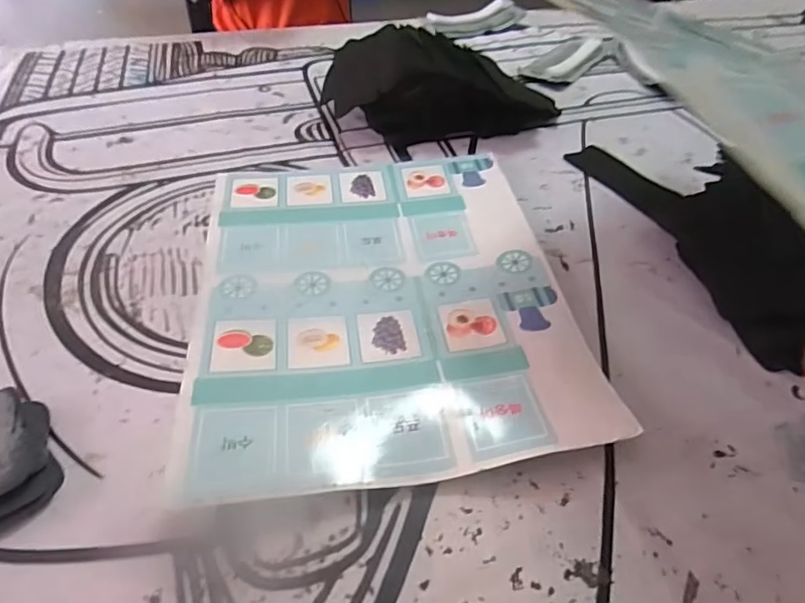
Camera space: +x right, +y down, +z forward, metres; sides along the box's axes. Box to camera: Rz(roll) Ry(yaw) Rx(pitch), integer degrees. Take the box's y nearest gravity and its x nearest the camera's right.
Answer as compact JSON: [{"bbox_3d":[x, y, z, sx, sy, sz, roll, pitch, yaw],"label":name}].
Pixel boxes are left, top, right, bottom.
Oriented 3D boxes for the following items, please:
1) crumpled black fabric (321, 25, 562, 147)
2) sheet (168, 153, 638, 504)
[{"bbox_3d":[0.070,-0.352,0.835,0.359,0.108,0.207,4,46,0],"label":"crumpled black fabric"},{"bbox_3d":[-0.021,-0.025,0.575,0.382,0.029,0.458,-5,47,-9],"label":"sheet"}]

